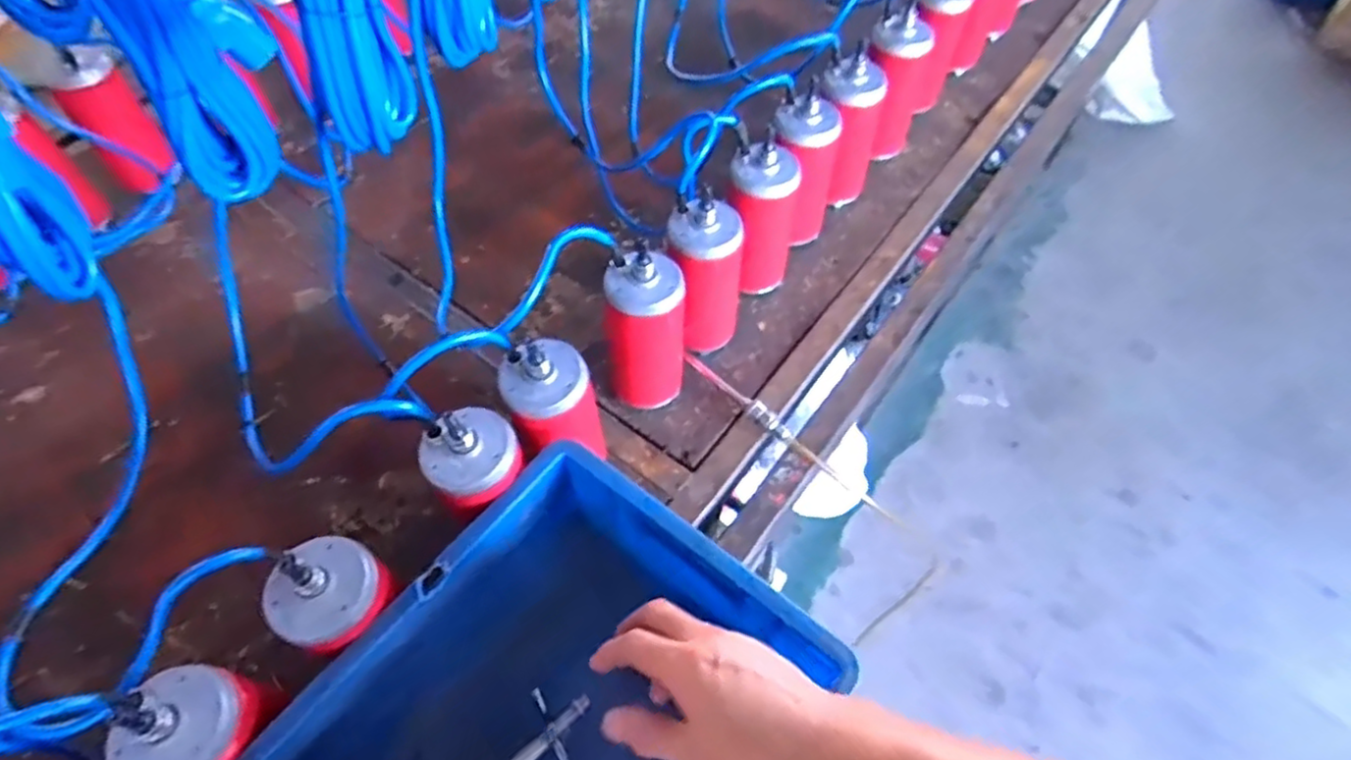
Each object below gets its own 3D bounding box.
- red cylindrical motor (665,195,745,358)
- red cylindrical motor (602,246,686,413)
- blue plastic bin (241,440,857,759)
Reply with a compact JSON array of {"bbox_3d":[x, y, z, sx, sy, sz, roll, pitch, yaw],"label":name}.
[{"bbox_3d":[0.032,-0.106,0.743,0.075,0.205,0.063,1,58,1],"label":"red cylindrical motor"},{"bbox_3d":[-0.030,-0.043,0.702,0.082,0.190,0.076,0,58,0],"label":"red cylindrical motor"},{"bbox_3d":[-0.104,0.279,0.501,0.287,0.114,0.392,33,64,19],"label":"blue plastic bin"}]

